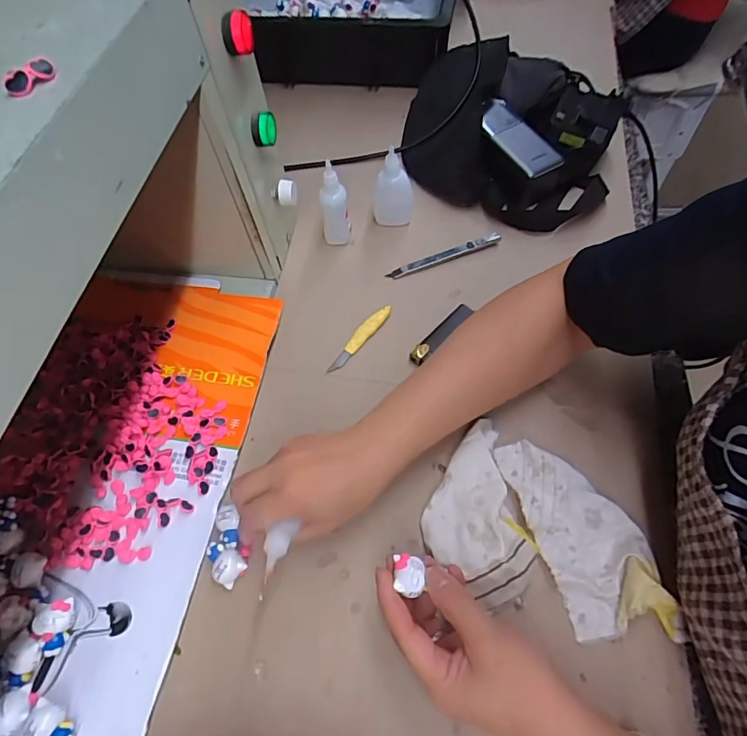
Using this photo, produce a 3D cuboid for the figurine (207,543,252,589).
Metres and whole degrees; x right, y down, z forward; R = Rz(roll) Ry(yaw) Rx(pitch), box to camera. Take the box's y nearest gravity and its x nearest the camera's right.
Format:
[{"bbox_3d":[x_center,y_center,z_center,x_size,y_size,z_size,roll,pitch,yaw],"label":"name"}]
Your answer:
[{"bbox_3d":[-0.111,0.148,0.369,0.027,0.015,0.035,-25,63,-12],"label":"figurine"}]

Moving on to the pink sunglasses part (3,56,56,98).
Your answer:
[{"bbox_3d":[-0.159,-0.135,0.221,0.009,0.009,0.026,26,65,16],"label":"pink sunglasses part"}]

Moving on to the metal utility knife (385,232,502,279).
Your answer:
[{"bbox_3d":[0.077,-0.121,0.519,0.128,0.013,0.012,-19,62,-8],"label":"metal utility knife"}]

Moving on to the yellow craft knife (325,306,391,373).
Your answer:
[{"bbox_3d":[-0.014,-0.030,0.469,0.015,0.006,0.089,37,68,20],"label":"yellow craft knife"}]

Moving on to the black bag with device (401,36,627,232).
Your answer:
[{"bbox_3d":[0.157,-0.296,0.591,0.266,0.060,0.268,16,62,12],"label":"black bag with device"}]

